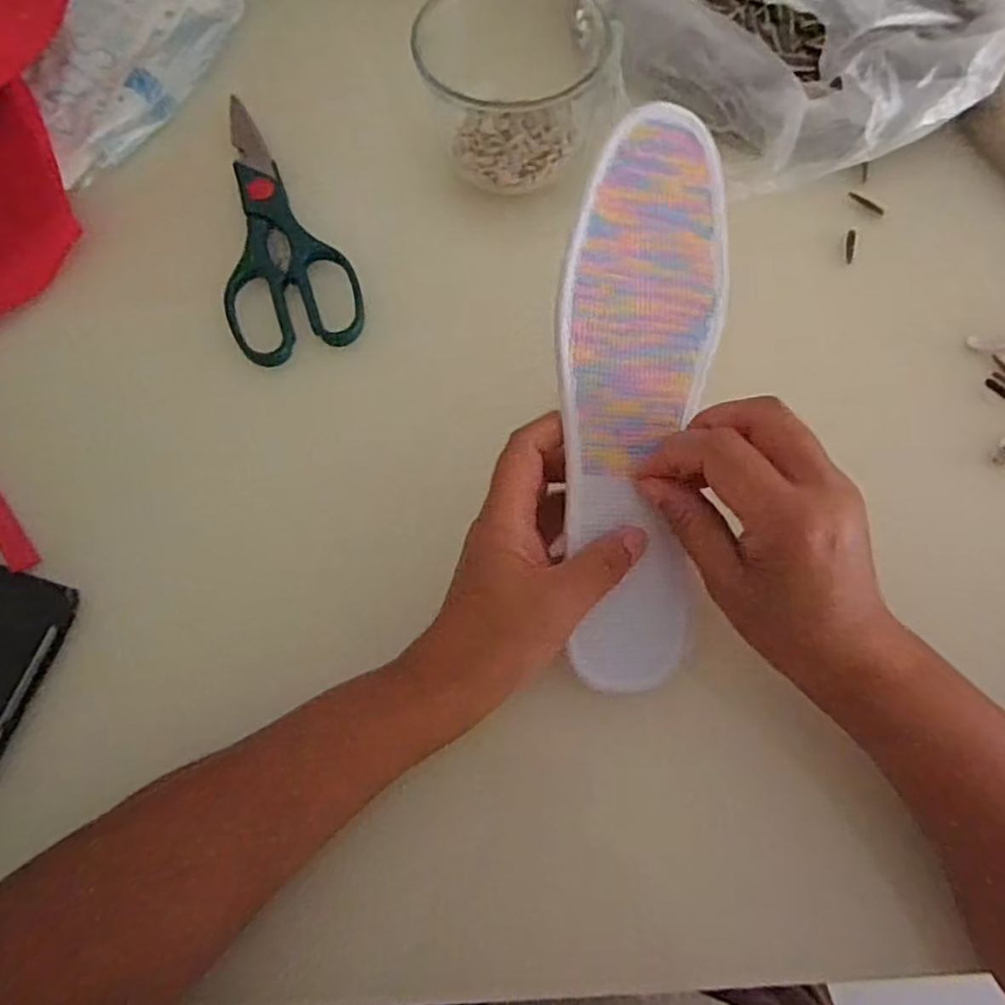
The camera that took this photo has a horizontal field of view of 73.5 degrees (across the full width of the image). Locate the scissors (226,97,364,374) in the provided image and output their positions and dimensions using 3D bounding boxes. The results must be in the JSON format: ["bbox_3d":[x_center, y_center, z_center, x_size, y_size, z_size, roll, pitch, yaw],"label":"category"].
[{"bbox_3d":[-0.143,-0.178,0.419,0.075,0.011,0.204,-17,71,-6],"label":"scissors"}]

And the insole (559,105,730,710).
[{"bbox_3d":[0.059,-0.042,0.292,0.076,0.008,0.242,4,94,-18],"label":"insole"}]

